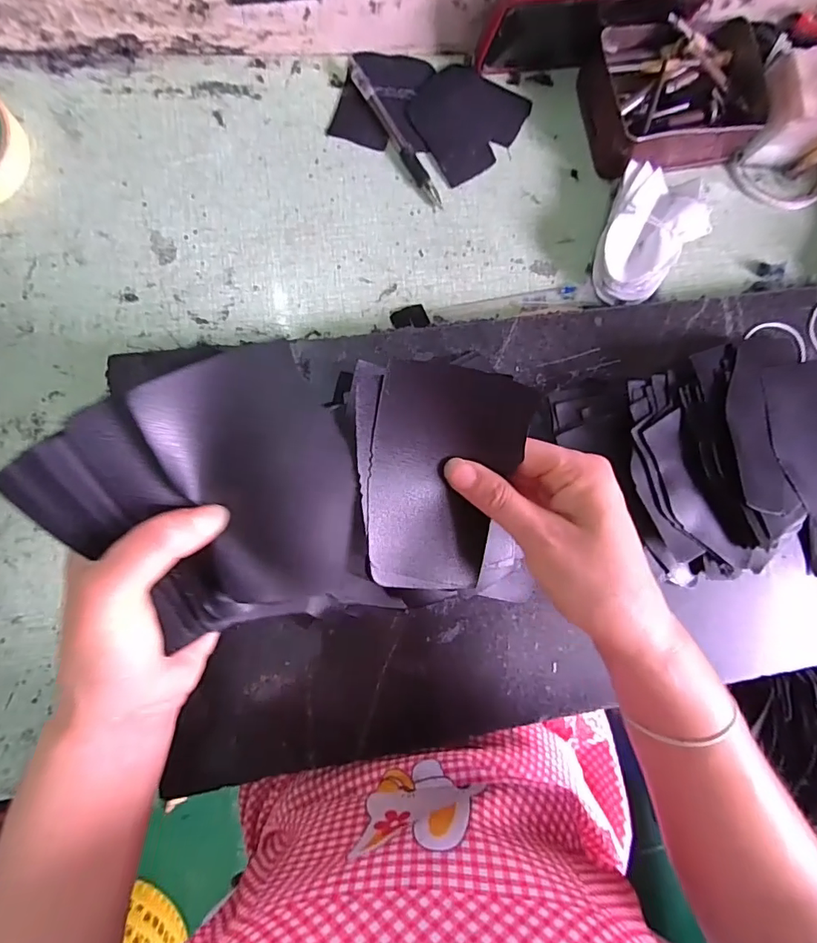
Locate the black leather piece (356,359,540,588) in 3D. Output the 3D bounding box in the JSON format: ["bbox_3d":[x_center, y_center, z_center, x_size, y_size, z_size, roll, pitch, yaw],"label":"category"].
[{"bbox_3d":[0.011,0.004,0.235,0.080,0.013,0.108,4,109,-15],"label":"black leather piece"}]

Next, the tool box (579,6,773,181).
[{"bbox_3d":[0.213,-0.302,0.387,0.140,0.044,0.106,-15,88,-7],"label":"tool box"}]

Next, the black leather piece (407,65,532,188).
[{"bbox_3d":[0.045,-0.285,0.392,0.078,0.004,0.096,41,80,-4],"label":"black leather piece"}]

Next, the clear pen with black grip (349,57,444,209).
[{"bbox_3d":[-0.010,-0.263,0.379,0.012,0.014,0.125,-34,91,-8],"label":"clear pen with black grip"}]

